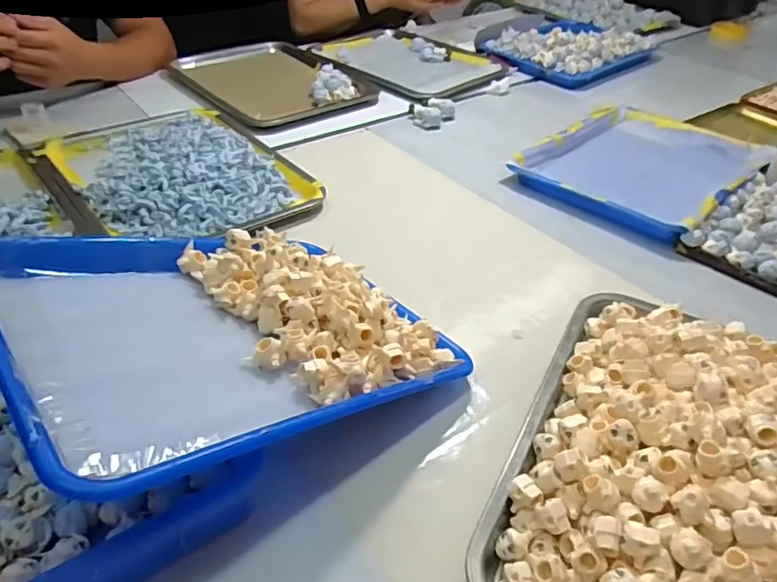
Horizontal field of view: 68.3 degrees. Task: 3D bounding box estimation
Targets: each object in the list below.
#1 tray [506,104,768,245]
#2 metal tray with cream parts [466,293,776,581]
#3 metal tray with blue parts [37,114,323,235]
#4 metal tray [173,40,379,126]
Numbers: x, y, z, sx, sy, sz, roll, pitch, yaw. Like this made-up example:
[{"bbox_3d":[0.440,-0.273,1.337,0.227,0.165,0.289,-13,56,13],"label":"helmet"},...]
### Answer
[{"bbox_3d":[0.353,-0.178,0.797,0.243,0.033,0.318,33,48,32],"label":"tray"},{"bbox_3d":[0.225,0.114,0.392,0.254,0.063,0.327,20,44,20],"label":"metal tray with cream parts"},{"bbox_3d":[-0.279,-0.166,0.743,0.261,0.032,0.348,-29,48,-32],"label":"metal tray with blue parts"},{"bbox_3d":[-0.217,-0.382,1.027,0.251,0.020,0.334,-25,46,-29],"label":"metal tray"}]

